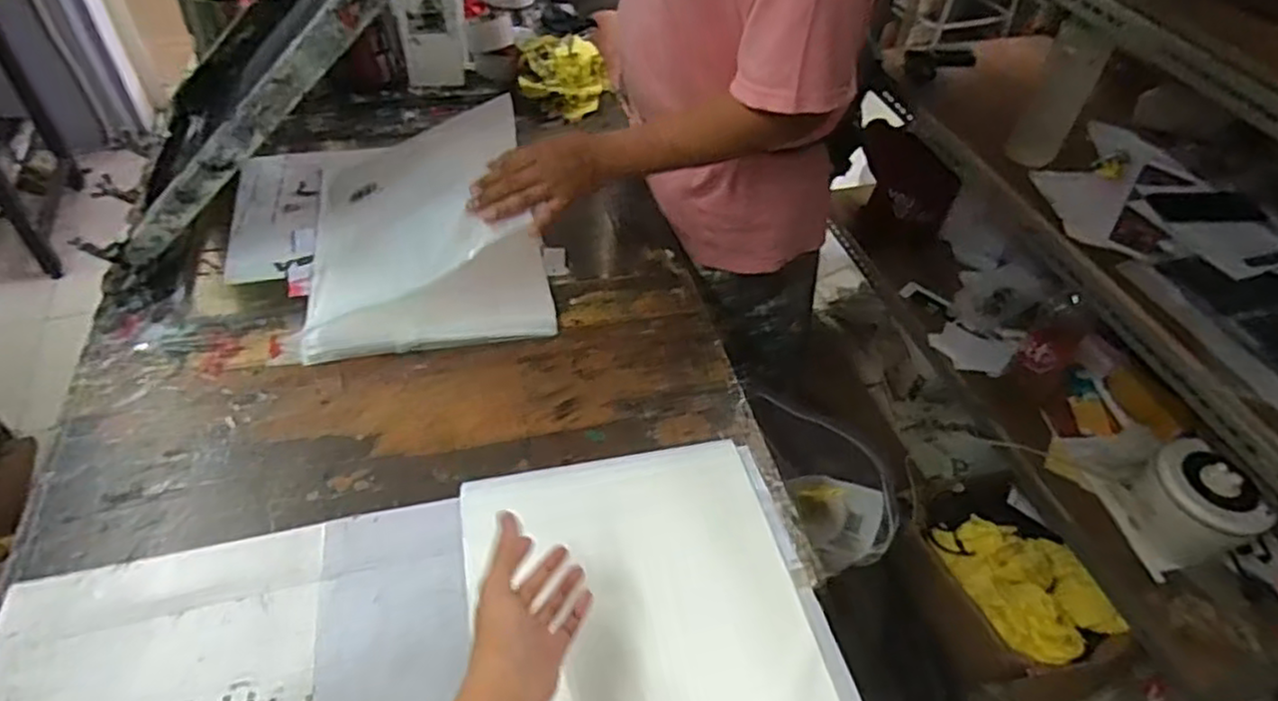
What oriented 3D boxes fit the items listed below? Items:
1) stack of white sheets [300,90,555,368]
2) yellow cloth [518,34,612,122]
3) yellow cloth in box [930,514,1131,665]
[{"bbox_3d":[-0.285,-0.186,0.949,0.295,0.139,0.376,-7,48,-11],"label":"stack of white sheets"},{"bbox_3d":[-0.137,-0.495,1.297,0.158,0.081,0.167,-2,47,-6],"label":"yellow cloth"},{"bbox_3d":[0.758,0.457,1.420,0.231,0.079,0.299,-14,49,-16],"label":"yellow cloth in box"}]

